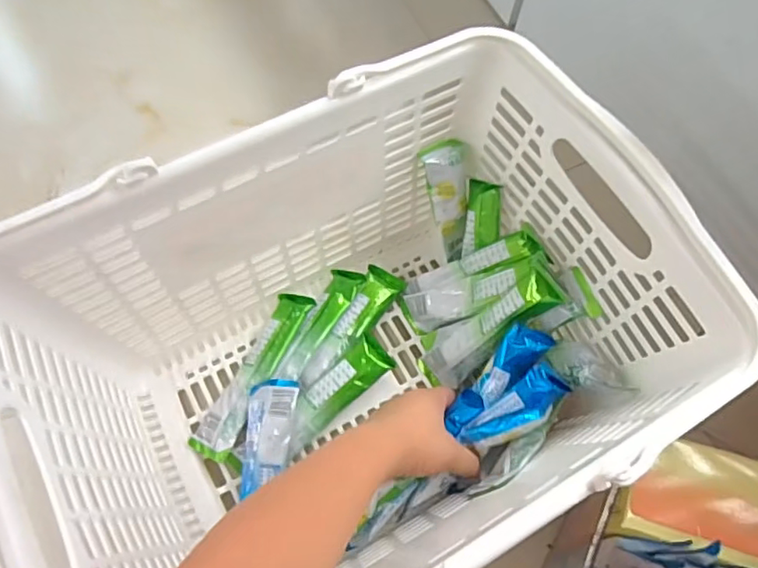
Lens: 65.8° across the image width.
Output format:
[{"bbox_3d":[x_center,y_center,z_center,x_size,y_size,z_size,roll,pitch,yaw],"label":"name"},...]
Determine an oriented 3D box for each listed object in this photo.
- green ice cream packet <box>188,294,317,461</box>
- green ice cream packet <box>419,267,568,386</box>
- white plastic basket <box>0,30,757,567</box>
[{"bbox_3d":[-0.114,0.079,0.534,0.041,0.014,0.164,15,66,31],"label":"green ice cream packet"},{"bbox_3d":[0.093,0.042,0.518,0.022,0.157,0.047,-7,61,-46],"label":"green ice cream packet"},{"bbox_3d":[-0.017,0.057,0.448,0.434,0.229,0.305,-27,71,-13],"label":"white plastic basket"}]

